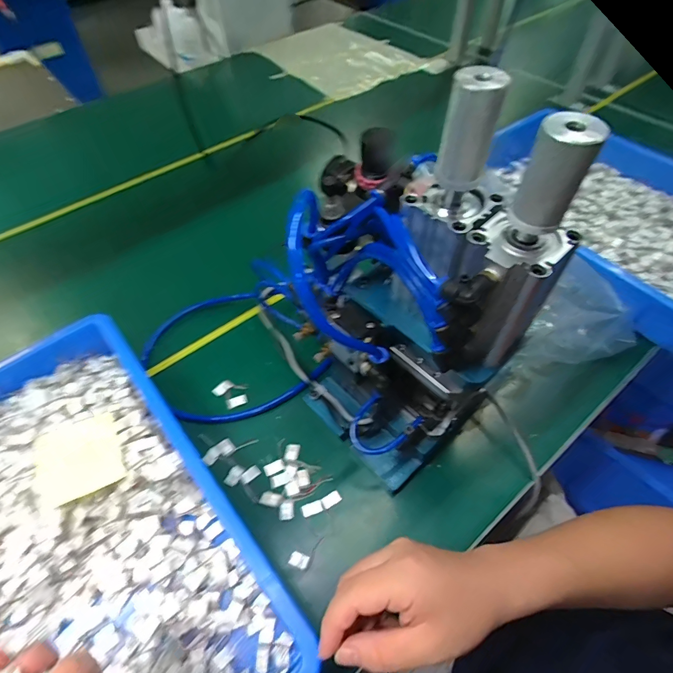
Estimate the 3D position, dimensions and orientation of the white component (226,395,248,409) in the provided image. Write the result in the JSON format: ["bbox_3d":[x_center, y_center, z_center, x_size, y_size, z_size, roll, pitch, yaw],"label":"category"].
[{"bbox_3d":[-0.122,0.079,0.483,0.025,0.006,0.013,-21,57,-13],"label":"white component"}]

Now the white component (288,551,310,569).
[{"bbox_3d":[-0.036,0.217,0.382,0.019,0.006,0.012,17,57,13],"label":"white component"}]

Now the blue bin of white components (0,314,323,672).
[{"bbox_3d":[-0.259,0.193,0.350,0.288,0.092,0.439,-33,63,-25],"label":"blue bin of white components"}]

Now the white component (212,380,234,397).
[{"bbox_3d":[-0.142,0.065,0.496,0.015,0.004,0.026,34,62,23],"label":"white component"}]

